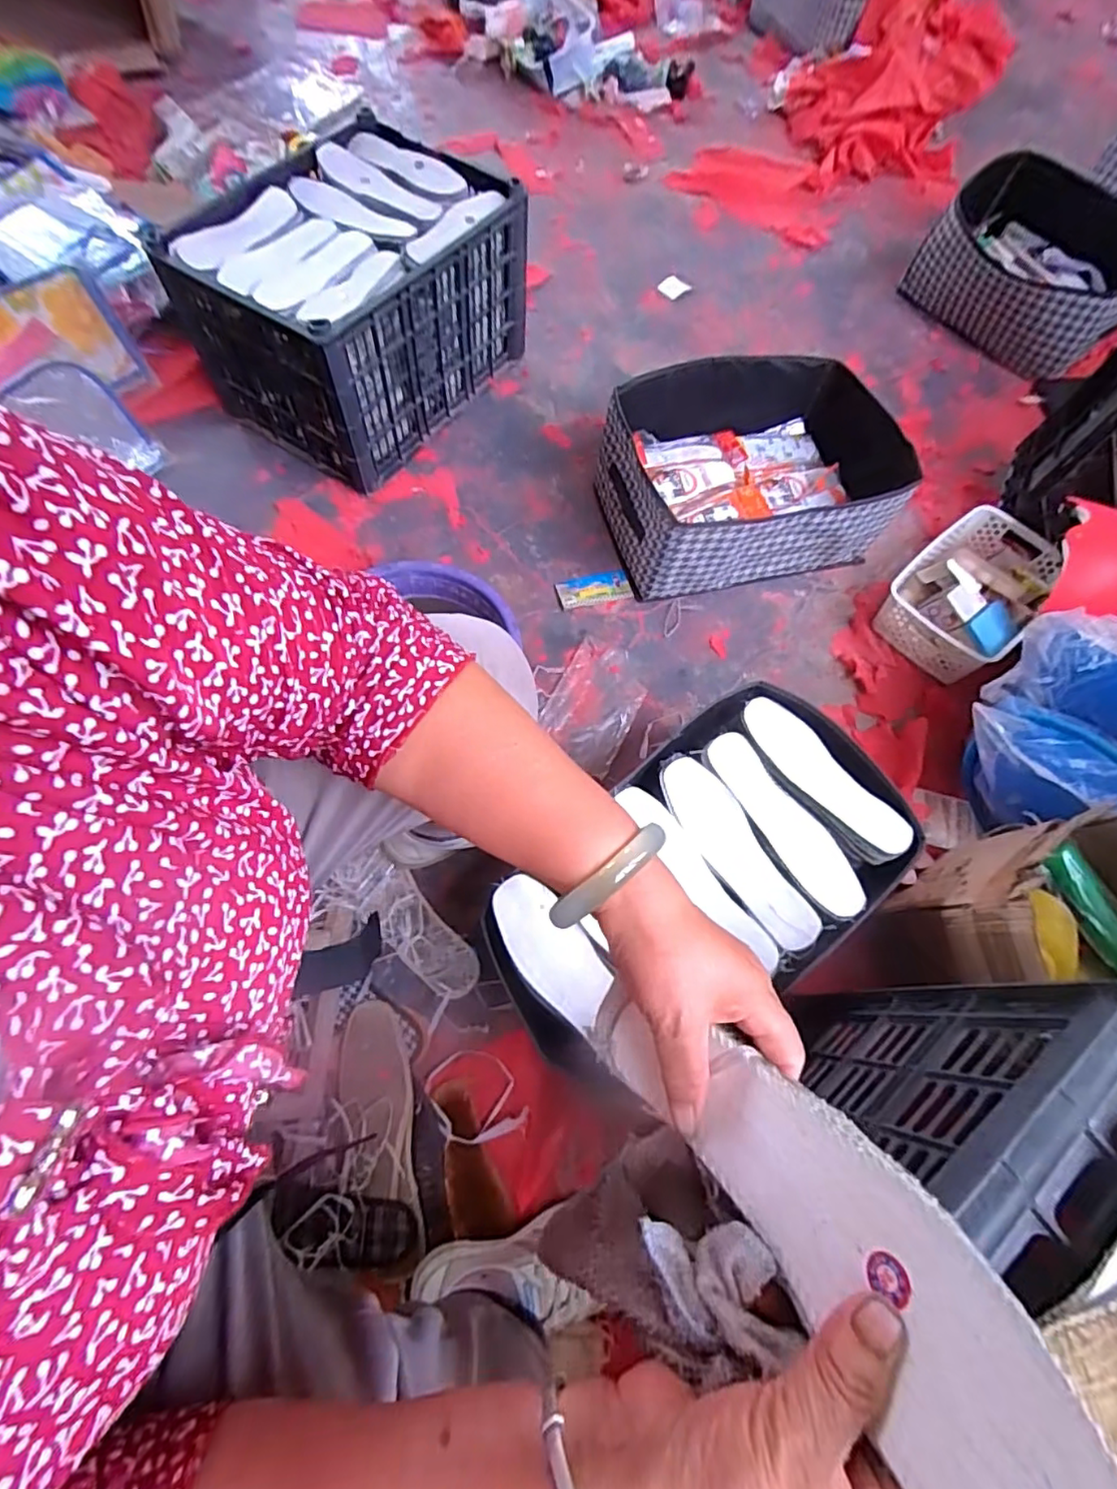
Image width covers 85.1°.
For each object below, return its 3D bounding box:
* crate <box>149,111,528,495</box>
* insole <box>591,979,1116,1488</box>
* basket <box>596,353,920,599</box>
[{"bbox_3d":[-0.349,-0.770,1.079,0.388,0.289,0.476,34,69,11],"label":"crate"},{"bbox_3d":[0.097,0.183,0.247,0.064,0.034,0.232,-34,30,-15],"label":"insole"},{"bbox_3d":[0.314,-0.434,1.005,0.450,0.180,0.325,-11,68,-8],"label":"basket"}]

